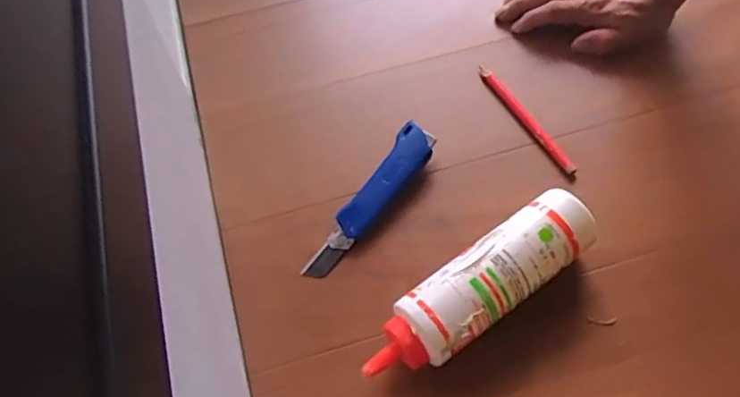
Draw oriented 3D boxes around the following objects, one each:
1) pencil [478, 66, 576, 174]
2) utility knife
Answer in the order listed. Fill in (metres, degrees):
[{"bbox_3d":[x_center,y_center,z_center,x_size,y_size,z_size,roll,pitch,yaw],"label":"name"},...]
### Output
[{"bbox_3d":[0.149,-0.079,0.577,0.012,0.005,0.144,-27,63,-13],"label":"pencil"},{"bbox_3d":[0.001,0.001,0.532,0.035,0.023,0.167,33,67,19],"label":"utility knife"}]

